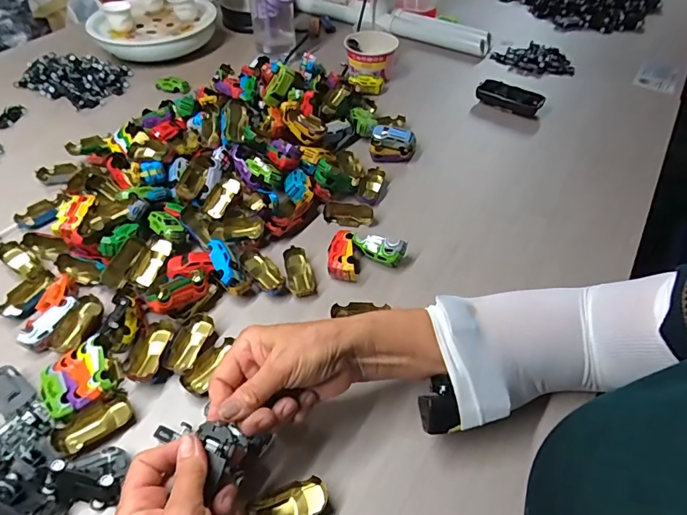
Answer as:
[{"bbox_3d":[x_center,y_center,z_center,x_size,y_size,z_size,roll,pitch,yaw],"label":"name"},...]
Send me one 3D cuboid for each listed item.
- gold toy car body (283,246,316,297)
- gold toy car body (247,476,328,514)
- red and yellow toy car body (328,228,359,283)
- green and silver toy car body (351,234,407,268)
[{"bbox_3d":[-0.053,0.016,0.520,0.028,0.015,0.067,-14,50,-12],"label":"gold toy car body"},{"bbox_3d":[-0.044,0.201,0.356,0.061,0.016,0.025,-15,51,-13],"label":"gold toy car body"},{"bbox_3d":[0.000,-0.003,0.528,0.035,0.028,0.064,1,49,0],"label":"red and yellow toy car body"},{"bbox_3d":[0.040,-0.009,0.529,0.064,0.036,0.023,21,52,17],"label":"green and silver toy car body"}]

